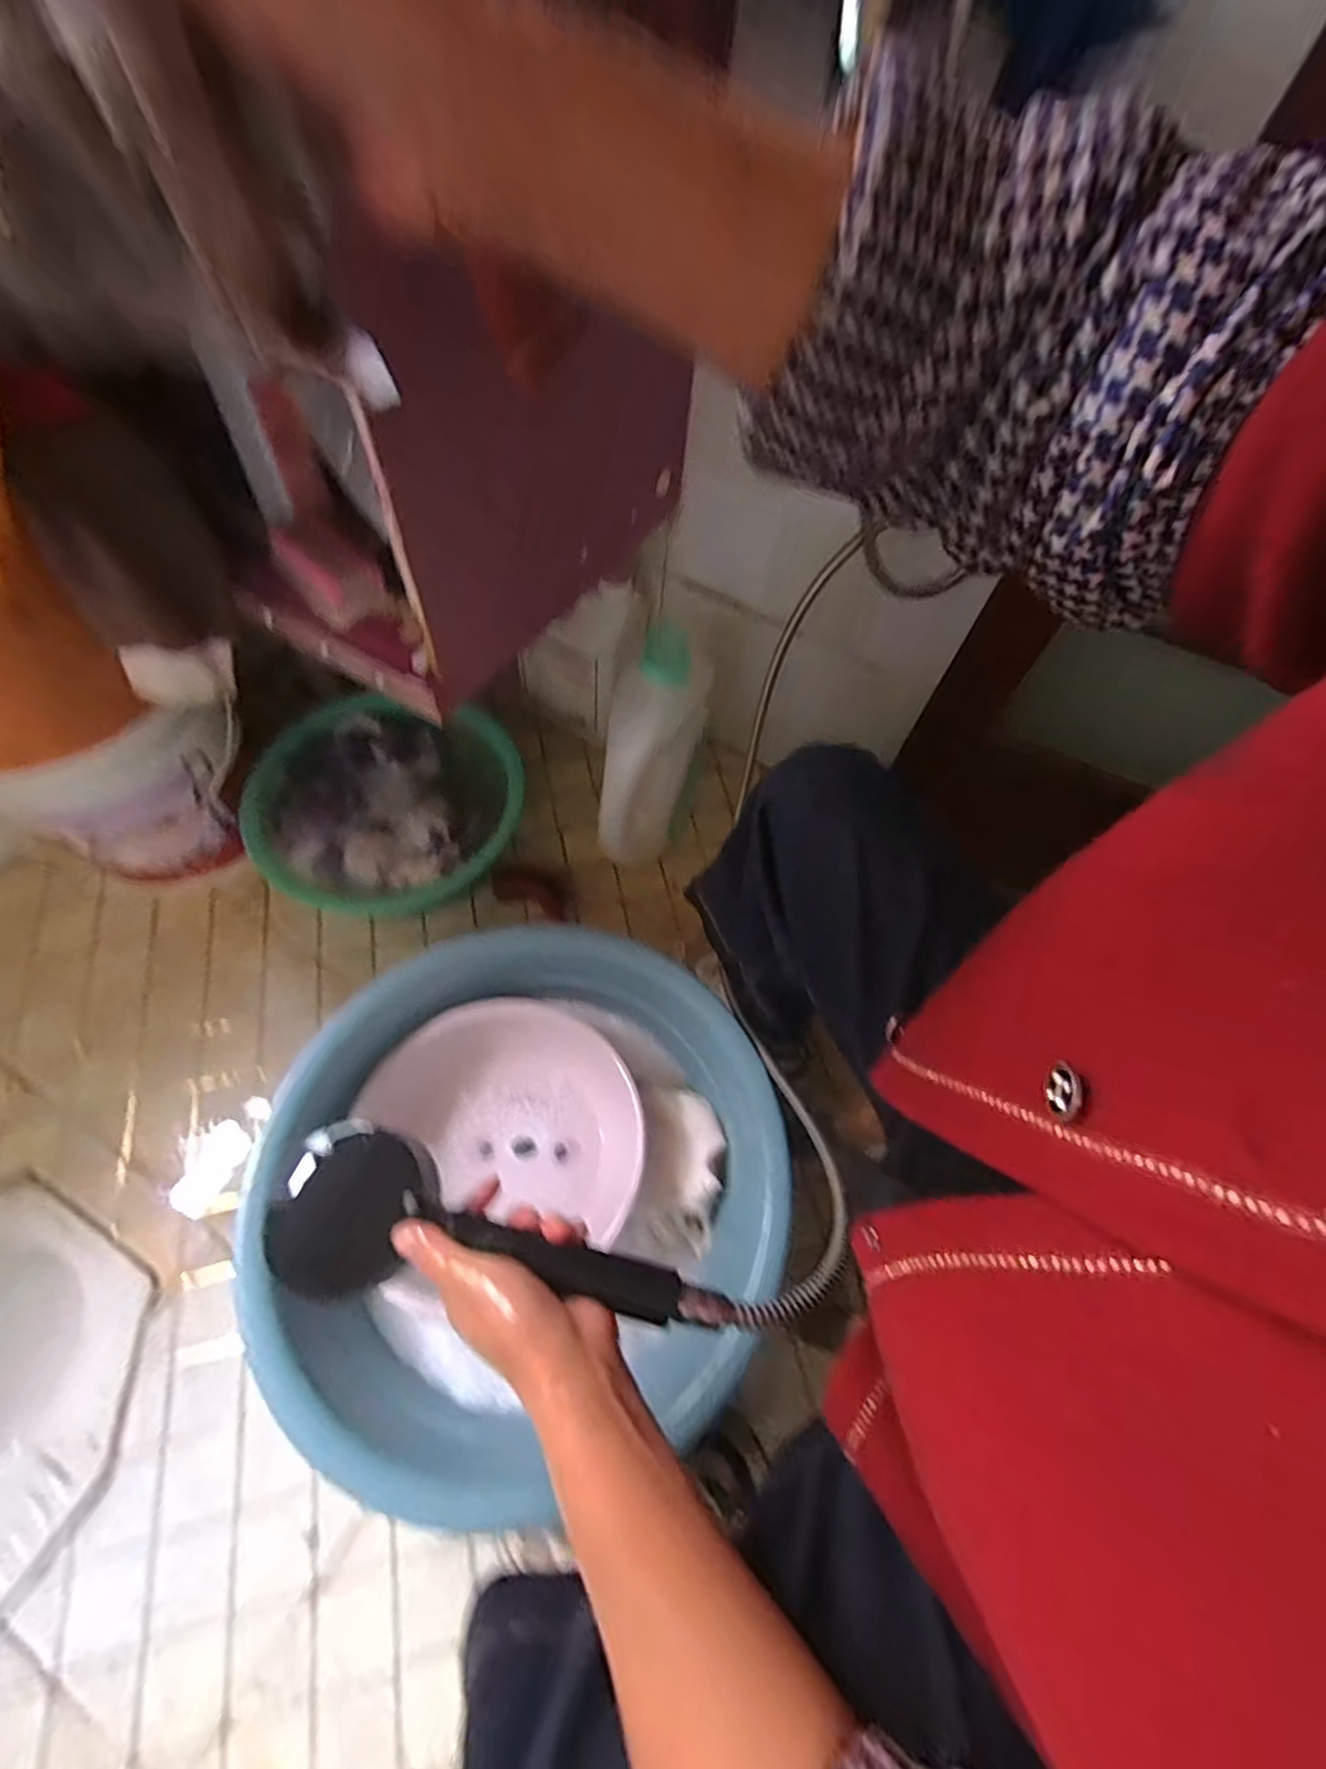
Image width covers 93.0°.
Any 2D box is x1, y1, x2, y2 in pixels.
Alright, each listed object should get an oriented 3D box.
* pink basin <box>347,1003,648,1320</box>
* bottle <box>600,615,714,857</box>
[{"bbox_3d":[-0.176,0.258,0.688,0.284,0.099,0.283,2,62,-4],"label":"pink basin"},{"bbox_3d":[-0.016,-0.160,0.818,0.091,0.320,0.134,23,40,10],"label":"bottle"}]

